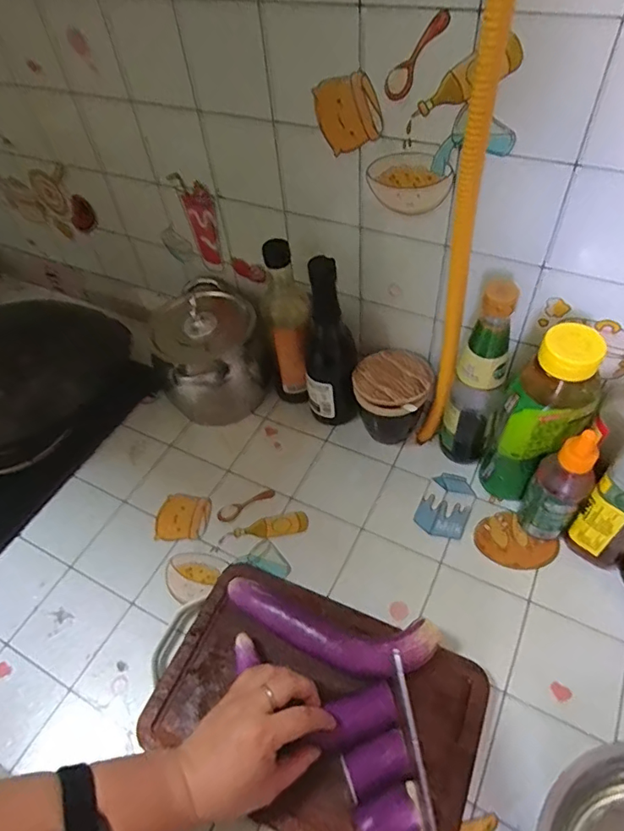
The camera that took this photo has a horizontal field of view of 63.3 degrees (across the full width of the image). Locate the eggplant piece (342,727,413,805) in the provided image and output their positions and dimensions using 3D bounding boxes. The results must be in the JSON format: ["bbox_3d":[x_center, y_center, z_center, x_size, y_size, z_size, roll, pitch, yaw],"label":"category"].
[{"bbox_3d":[0.056,0.300,0.435,0.057,0.031,0.034,-22,53,-12],"label":"eggplant piece"}]

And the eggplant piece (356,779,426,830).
[{"bbox_3d":[0.064,0.328,0.412,0.051,0.034,0.034,-17,52,-8],"label":"eggplant piece"}]

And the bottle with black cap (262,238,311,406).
[{"bbox_3d":[-0.029,-0.105,0.666,0.057,0.253,0.059,-9,51,-2],"label":"bottle with black cap"}]

